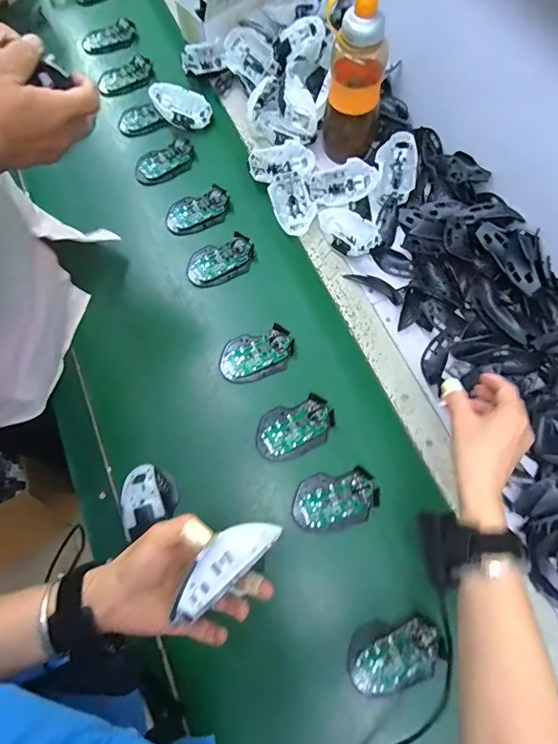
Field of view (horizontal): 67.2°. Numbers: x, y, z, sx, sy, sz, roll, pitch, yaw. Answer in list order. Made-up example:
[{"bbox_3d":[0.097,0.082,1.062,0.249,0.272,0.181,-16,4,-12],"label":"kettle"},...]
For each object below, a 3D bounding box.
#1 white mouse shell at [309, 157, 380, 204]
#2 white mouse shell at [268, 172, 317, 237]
[{"bbox_3d":[0.111,-0.324,0.720,0.119,0.036,0.066,-10,95,13],"label":"white mouse shell"},{"bbox_3d":[0.023,-0.286,0.713,0.064,0.025,0.105,-17,70,-6],"label":"white mouse shell"}]

